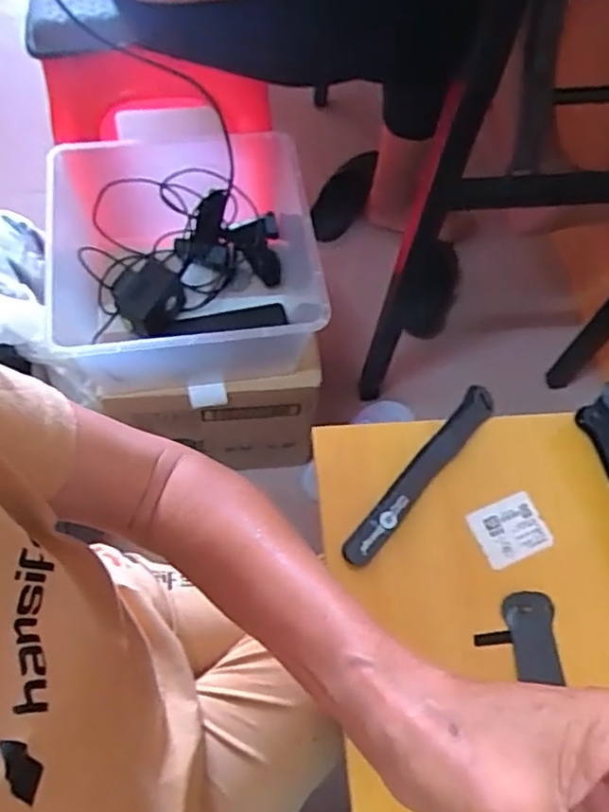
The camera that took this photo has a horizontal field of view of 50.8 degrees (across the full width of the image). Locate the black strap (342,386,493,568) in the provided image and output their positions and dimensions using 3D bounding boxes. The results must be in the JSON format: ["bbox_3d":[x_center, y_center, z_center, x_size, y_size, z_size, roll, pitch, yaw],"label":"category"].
[{"bbox_3d":[0.098,0.053,0.525,0.024,0.025,0.194,38,68,15],"label":"black strap"}]

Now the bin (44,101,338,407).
[{"bbox_3d":[-0.143,-0.182,0.806,0.311,0.143,0.328,-4,64,-5],"label":"bin"}]

